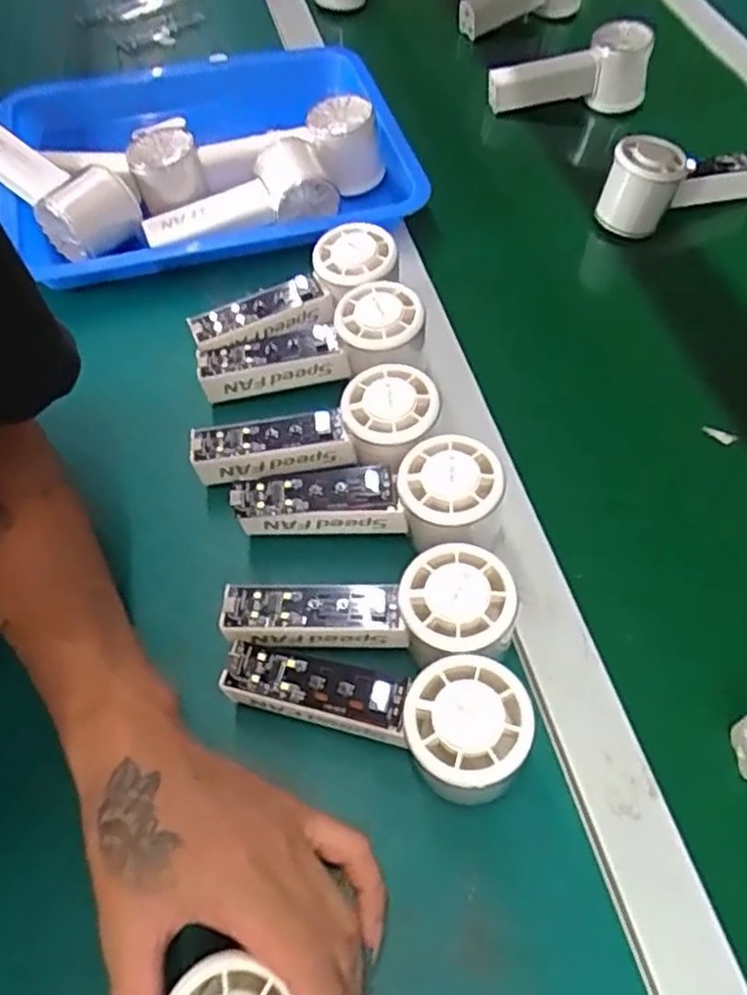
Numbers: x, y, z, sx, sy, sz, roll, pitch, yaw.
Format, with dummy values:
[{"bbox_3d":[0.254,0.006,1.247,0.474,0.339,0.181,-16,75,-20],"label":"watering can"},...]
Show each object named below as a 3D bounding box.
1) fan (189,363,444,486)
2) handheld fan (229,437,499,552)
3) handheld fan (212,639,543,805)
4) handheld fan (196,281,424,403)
[{"bbox_3d":[-0.033,-0.036,0.424,0.145,0.034,0.055,-13,57,10],"label":"fan"},{"bbox_3d":[-0.001,0.005,0.406,0.147,0.046,0.056,-5,57,14],"label":"handheld fan"},{"bbox_3d":[0.000,0.099,0.351,0.145,0.059,0.053,19,54,12],"label":"handheld fan"},{"bbox_3d":[-0.040,-0.097,0.462,0.147,0.036,0.051,-15,58,8],"label":"handheld fan"}]

